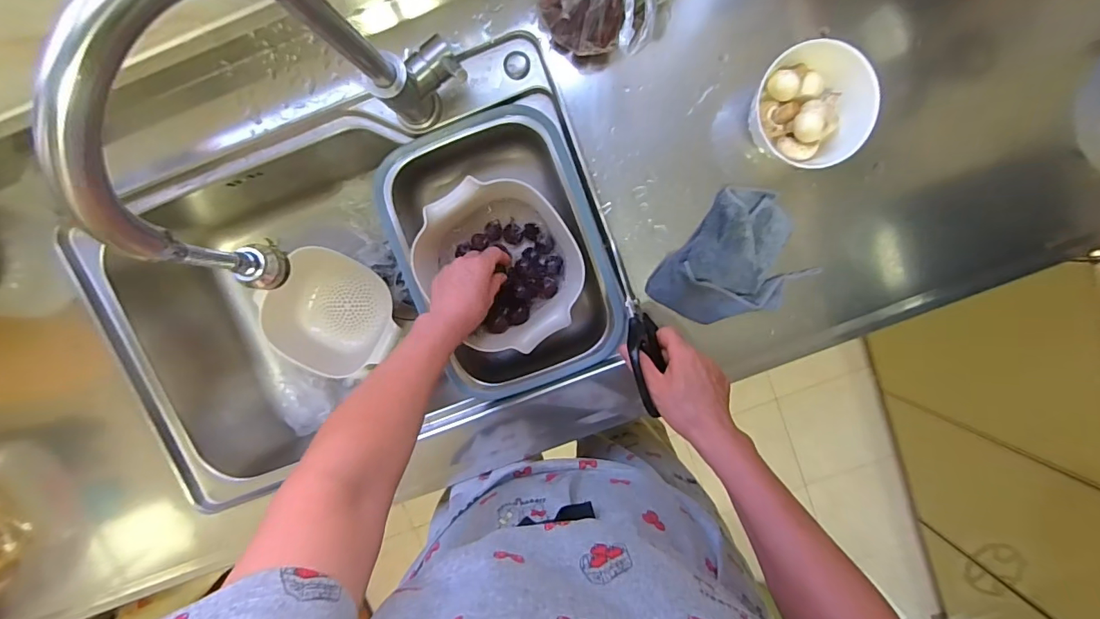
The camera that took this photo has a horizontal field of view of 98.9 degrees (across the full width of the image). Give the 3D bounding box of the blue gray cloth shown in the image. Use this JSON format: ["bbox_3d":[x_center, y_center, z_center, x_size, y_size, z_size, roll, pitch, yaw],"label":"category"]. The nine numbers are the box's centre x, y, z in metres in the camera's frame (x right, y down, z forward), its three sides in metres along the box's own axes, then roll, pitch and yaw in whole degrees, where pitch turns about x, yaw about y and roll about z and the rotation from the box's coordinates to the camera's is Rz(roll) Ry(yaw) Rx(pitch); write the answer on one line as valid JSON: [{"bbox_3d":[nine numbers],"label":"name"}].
[{"bbox_3d":[0.226,-0.050,0.564,0.144,0.034,0.176,38,96,-5],"label":"blue gray cloth"}]

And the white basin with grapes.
[{"bbox_3d":[-0.062,-0.060,0.627,0.183,0.074,0.217,-36,97,5],"label":"white basin with grapes"}]

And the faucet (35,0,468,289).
[{"bbox_3d":[-0.200,-0.148,0.386,0.055,0.357,0.289,34,97,-5],"label":"faucet"}]

